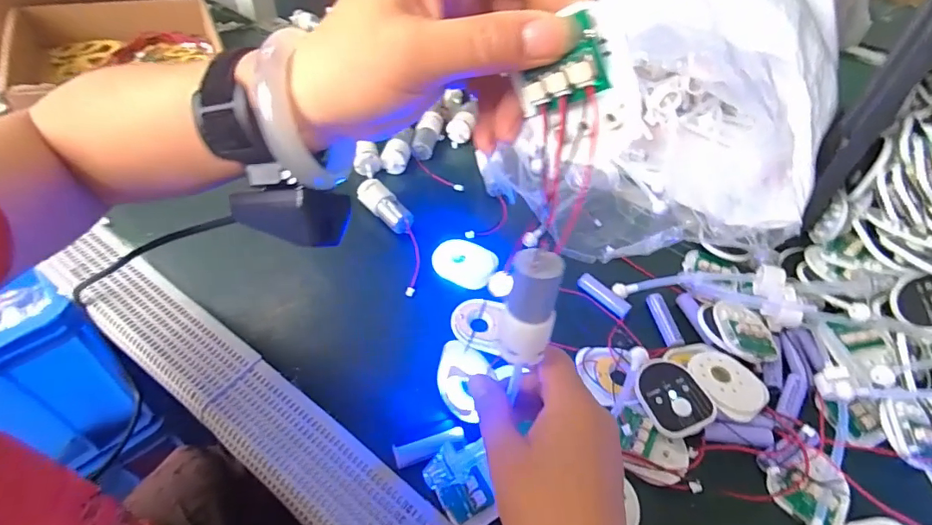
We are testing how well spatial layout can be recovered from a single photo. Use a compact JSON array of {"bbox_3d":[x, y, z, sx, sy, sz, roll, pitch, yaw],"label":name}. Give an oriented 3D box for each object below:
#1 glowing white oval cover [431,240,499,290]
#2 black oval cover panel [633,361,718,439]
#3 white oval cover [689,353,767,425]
[{"bbox_3d":[-0.001,0.001,0.455,0.058,0.011,0.047,22,54,14],"label":"glowing white oval cover"},{"bbox_3d":[0.161,0.101,0.371,0.053,0.009,0.058,-10,53,-10],"label":"black oval cover panel"},{"bbox_3d":[0.204,0.095,0.378,0.046,0.008,0.056,-27,58,-22],"label":"white oval cover"}]

